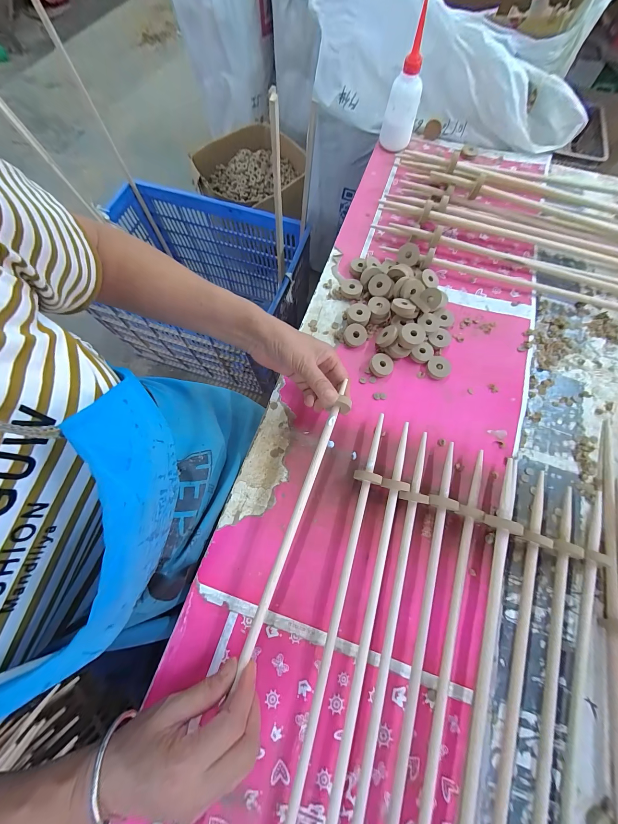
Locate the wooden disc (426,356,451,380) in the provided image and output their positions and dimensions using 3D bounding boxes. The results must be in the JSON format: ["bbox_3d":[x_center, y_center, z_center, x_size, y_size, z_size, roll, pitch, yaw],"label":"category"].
[{"bbox_3d":[0.197,-0.068,0.416,0.036,0.004,0.034,0,72,-1],"label":"wooden disc"}]

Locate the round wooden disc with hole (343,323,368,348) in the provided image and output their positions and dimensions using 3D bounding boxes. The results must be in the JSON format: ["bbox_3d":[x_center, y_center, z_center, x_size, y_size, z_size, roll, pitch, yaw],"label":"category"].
[{"bbox_3d":[0.072,-0.119,0.431,0.035,0.008,0.035,0,93,1],"label":"round wooden disc with hole"}]

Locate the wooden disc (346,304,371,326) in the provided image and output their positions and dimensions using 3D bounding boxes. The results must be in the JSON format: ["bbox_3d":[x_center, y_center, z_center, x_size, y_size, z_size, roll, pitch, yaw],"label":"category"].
[{"bbox_3d":[0.079,-0.154,0.441,0.036,0.018,0.037,0,72,-1],"label":"wooden disc"}]

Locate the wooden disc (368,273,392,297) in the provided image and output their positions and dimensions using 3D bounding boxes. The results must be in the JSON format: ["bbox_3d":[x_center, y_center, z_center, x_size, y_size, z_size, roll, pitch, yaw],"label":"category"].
[{"bbox_3d":[0.113,-0.204,0.444,0.036,0.005,0.034,0,89,19],"label":"wooden disc"}]

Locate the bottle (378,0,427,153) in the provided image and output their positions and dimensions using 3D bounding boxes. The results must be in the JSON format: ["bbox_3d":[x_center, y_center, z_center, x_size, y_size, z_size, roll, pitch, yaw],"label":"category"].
[{"bbox_3d":[0.176,-0.583,0.504,0.059,0.171,0.047,11,71,4],"label":"bottle"}]

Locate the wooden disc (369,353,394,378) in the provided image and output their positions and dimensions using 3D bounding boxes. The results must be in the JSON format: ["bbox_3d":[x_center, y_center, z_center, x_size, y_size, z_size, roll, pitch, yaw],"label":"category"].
[{"bbox_3d":[0.111,-0.071,0.416,0.038,0.015,0.033,-35,76,-11],"label":"wooden disc"}]

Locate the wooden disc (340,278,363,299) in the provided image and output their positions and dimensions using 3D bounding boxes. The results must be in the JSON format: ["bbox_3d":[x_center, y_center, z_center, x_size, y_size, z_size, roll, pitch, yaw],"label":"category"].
[{"bbox_3d":[0.070,-0.207,0.461,0.035,0.009,0.040,-40,71,-1],"label":"wooden disc"}]

